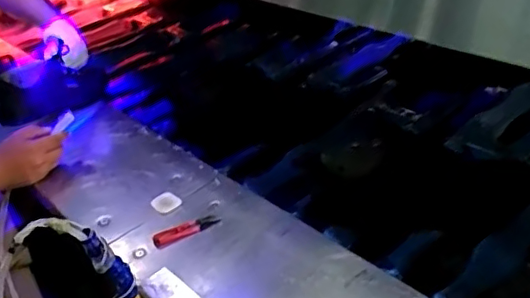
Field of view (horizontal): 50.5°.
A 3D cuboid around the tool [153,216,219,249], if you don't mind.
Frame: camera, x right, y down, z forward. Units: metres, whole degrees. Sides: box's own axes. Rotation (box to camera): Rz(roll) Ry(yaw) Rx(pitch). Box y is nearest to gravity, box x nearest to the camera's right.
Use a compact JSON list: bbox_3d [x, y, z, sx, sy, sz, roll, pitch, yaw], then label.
[{"bbox_3d":[-0.117,0.122,0.841,0.100,0.012,0.026,-19,36,-20],"label":"tool"}]

